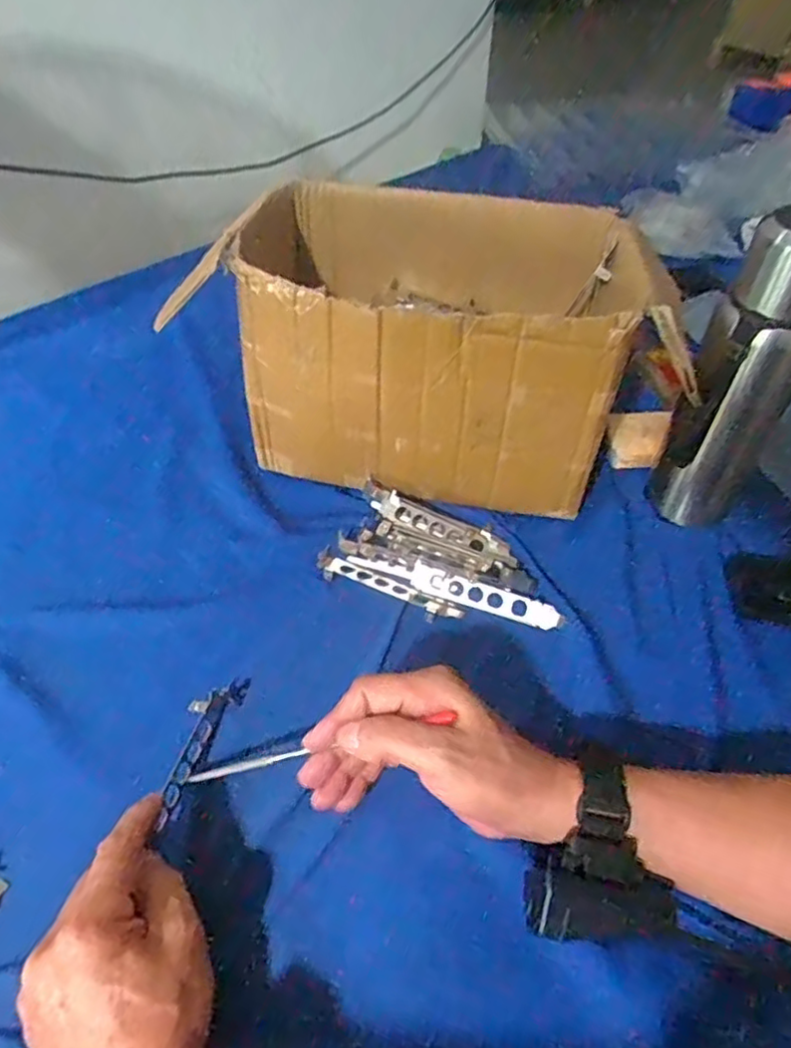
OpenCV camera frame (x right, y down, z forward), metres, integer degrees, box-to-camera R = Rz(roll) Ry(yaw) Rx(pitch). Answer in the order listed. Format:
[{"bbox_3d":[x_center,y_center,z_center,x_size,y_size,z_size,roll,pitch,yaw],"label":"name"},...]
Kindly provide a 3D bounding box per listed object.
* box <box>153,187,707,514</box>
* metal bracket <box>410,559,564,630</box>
[{"bbox_3d":[0.046,-0.151,0.572,0.357,0.198,0.229,14,48,11],"label":"box"},{"bbox_3d":[0.069,0.056,0.506,0.119,0.006,0.023,18,69,11],"label":"metal bracket"}]

